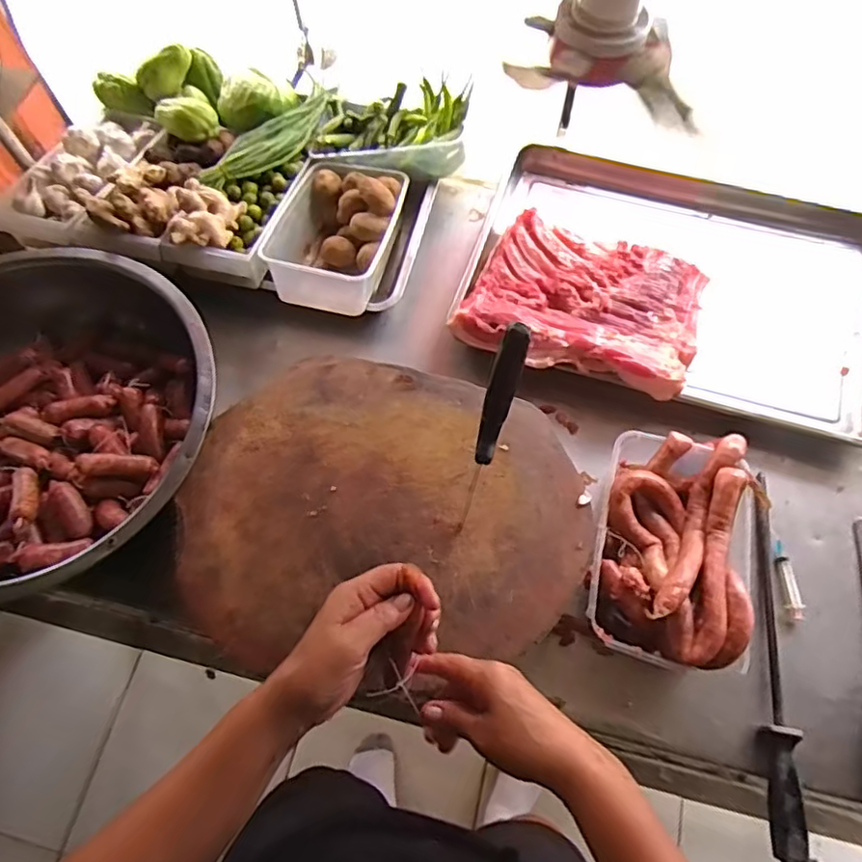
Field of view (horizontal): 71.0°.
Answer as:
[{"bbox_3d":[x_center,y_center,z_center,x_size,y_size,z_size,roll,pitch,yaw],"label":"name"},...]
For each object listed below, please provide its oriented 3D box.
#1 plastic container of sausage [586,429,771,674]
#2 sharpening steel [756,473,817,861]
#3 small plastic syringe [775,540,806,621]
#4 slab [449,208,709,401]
[{"bbox_3d":[0.284,0.127,0.688,0.182,0.099,0.270,15,69,7],"label":"plastic container of sausage"},{"bbox_3d":[0.378,0.246,0.667,0.037,0.029,0.403,4,68,3],"label":"sharpening steel"},{"bbox_3d":[0.422,0.176,0.714,0.021,0.008,0.089,-3,68,0],"label":"small plastic syringe"},{"bbox_3d":[0.214,-0.177,0.825,0.298,0.041,0.235,24,71,10],"label":"slab"}]

